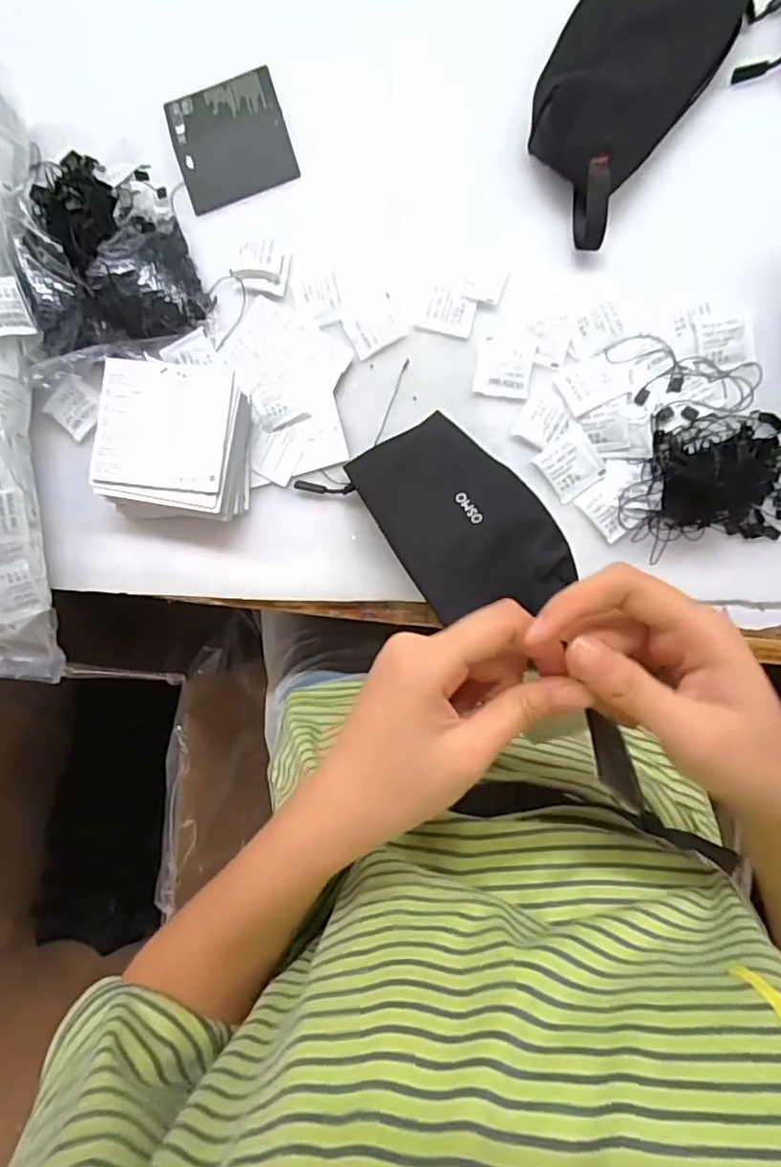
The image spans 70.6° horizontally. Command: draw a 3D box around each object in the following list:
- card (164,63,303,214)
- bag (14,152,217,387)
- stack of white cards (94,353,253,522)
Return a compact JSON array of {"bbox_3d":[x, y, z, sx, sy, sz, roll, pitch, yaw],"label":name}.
[{"bbox_3d":[-0.128,-0.356,0.438,0.089,0.004,0.100,-16,86,6],"label":"card"},{"bbox_3d":[-0.231,-0.244,0.420,0.144,0.053,0.143,-25,85,5],"label":"bag"},{"bbox_3d":[-0.162,-0.105,0.414,0.108,0.037,0.111,4,88,7],"label":"stack of white cards"}]

